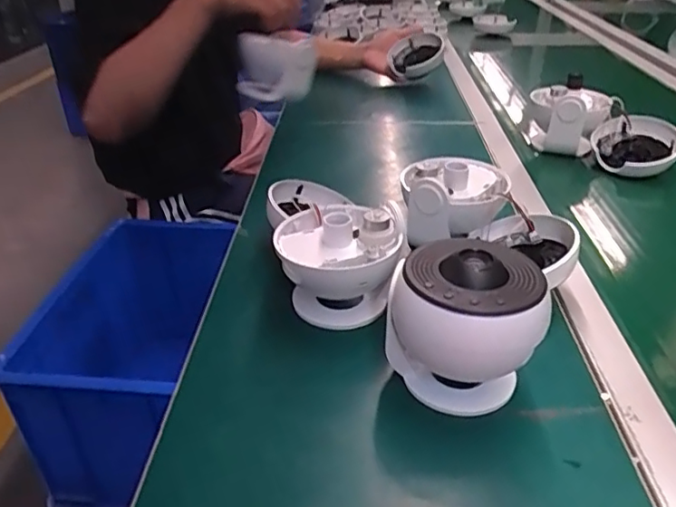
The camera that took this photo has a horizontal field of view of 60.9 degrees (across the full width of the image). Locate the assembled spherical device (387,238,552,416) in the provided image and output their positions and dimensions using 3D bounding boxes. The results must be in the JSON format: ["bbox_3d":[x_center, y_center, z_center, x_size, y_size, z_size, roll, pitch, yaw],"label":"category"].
[{"bbox_3d":[0.101,0.060,0.454,0.099,0.119,0.095,-14,35,-18],"label":"assembled spherical device"}]

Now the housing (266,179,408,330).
[{"bbox_3d":[0.001,0.008,0.556,0.118,0.105,0.113,-4,33,-4],"label":"housing"}]

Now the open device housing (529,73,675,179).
[{"bbox_3d":[0.393,-0.179,0.857,0.209,0.118,0.096,24,41,33],"label":"open device housing"}]

